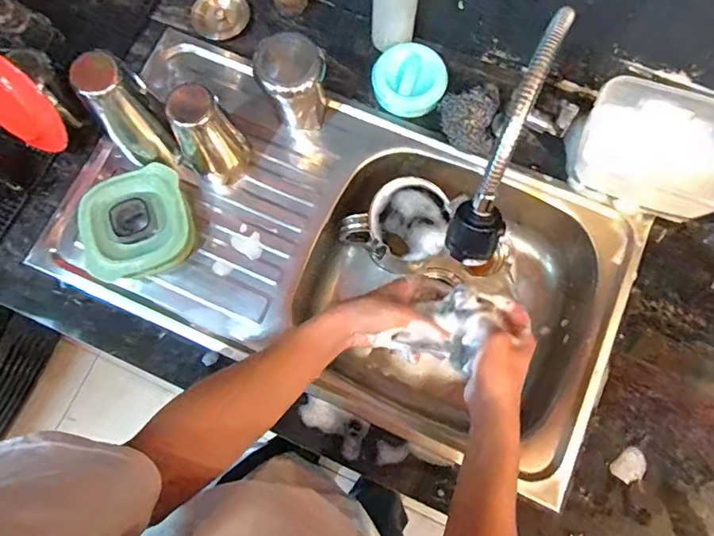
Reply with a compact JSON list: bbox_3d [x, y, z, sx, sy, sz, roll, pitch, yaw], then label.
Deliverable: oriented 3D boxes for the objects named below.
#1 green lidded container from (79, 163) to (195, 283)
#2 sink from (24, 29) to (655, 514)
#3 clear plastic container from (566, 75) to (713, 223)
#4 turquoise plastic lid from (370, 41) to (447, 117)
[{"bbox_3d":[-0.287,-0.057,0.653,0.136,0.047,0.132,-20,77,-4],"label":"green lidded container"},{"bbox_3d":[-0.022,-0.021,0.728,0.749,0.133,0.397,23,78,6],"label":"sink"},{"bbox_3d":[0.391,-0.155,0.655,0.204,0.084,0.152,16,77,4],"label":"clear plastic container"},{"bbox_3d":[0.074,-0.265,0.714,0.099,0.032,0.099,0,90,5],"label":"turquoise plastic lid"}]

